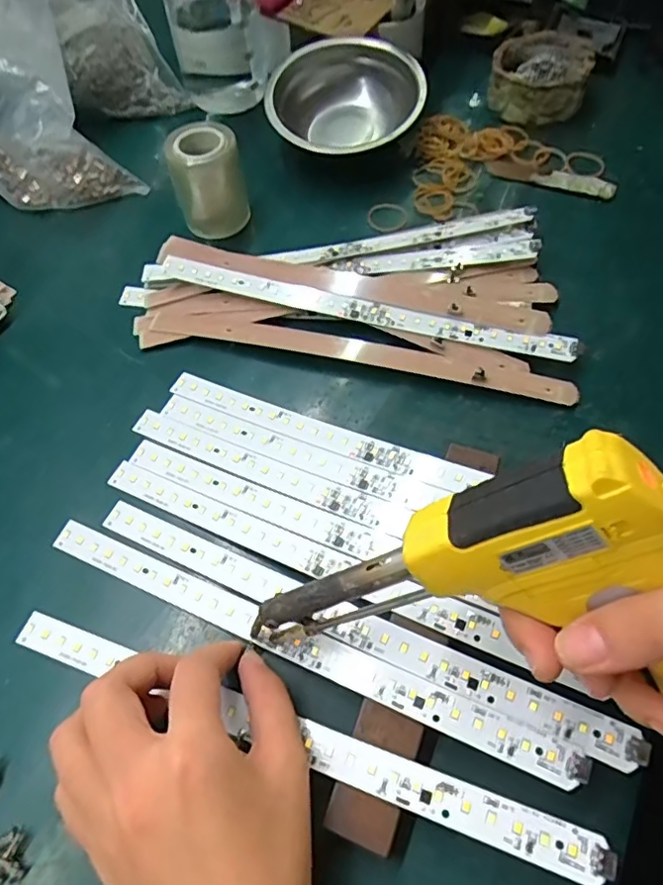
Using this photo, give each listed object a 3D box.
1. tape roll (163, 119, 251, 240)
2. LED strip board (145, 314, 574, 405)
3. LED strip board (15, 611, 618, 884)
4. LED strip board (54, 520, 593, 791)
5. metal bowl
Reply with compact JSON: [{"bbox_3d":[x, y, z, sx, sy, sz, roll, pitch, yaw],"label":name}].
[{"bbox_3d":[-0.091,-0.194,0.430,0.051,0.066,0.051,-2,59,3],"label":"tape roll"},{"bbox_3d":[0.007,-0.060,0.378,0.294,0.007,0.019,11,72,11],"label":"LED strip board"},{"bbox_3d":[-0.029,0.128,0.259,0.283,0.009,0.017,12,61,20],"label":"LED strip board"},{"bbox_3d":[-0.025,0.093,0.281,0.280,0.010,0.018,17,62,22],"label":"LED strip board"},{"bbox_3d":[0.013,-0.273,0.481,0.128,0.059,0.123,0,59,4],"label":"metal bowl"}]

